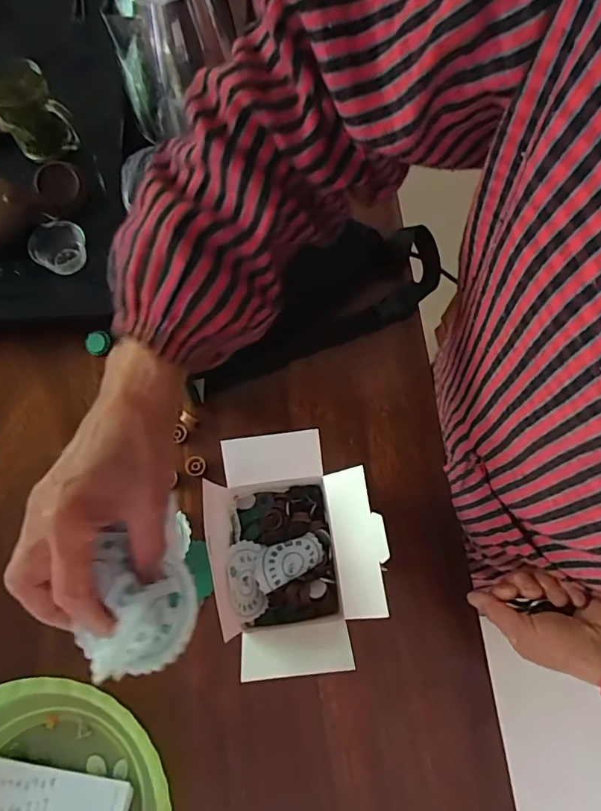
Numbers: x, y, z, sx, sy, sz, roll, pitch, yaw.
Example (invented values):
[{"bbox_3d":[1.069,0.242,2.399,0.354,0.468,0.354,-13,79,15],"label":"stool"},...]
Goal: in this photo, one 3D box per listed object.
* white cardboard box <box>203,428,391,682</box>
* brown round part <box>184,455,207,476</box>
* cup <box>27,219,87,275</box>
[{"bbox_3d":[-0.003,0.134,0.474,0.145,0.114,0.197,-4,72,-3],"label":"white cardboard box"},{"bbox_3d":[-0.114,0.066,0.541,0.022,0.006,0.022,1,72,-2],"label":"brown round part"},{"bbox_3d":[-0.270,-0.178,0.560,0.053,0.038,0.054,1,72,-2],"label":"cup"}]

